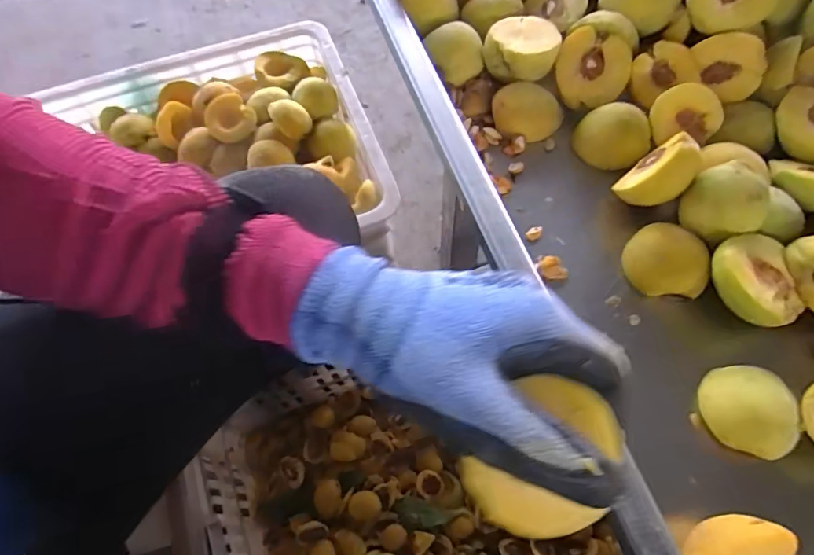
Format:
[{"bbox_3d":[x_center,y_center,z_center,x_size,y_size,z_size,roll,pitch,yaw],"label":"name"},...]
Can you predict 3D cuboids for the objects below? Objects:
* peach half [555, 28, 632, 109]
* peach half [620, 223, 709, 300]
[{"bbox_3d":[0.157,-0.174,0.437,0.058,0.032,0.062,0,91,11],"label":"peach half"},{"bbox_3d":[0.179,-0.013,0.356,0.045,0.027,0.052,-11,62,-3],"label":"peach half"}]

